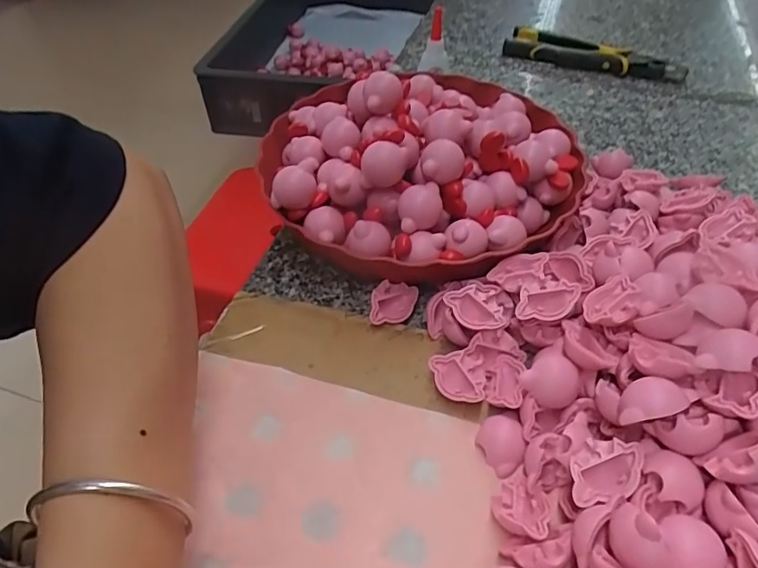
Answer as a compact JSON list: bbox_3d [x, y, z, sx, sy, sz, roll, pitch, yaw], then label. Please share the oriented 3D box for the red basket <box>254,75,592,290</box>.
[{"bbox_3d":[0.036,-0.100,0.403,0.219,0.096,0.240,-1,47,1],"label":"red basket"}]

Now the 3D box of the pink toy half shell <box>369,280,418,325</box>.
[{"bbox_3d":[0.010,0.013,0.342,0.027,0.020,0.027,4,47,7],"label":"pink toy half shell"}]

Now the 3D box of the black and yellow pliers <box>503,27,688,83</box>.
[{"bbox_3d":[0.240,-0.257,0.591,0.190,0.026,0.051,16,50,16],"label":"black and yellow pliers"}]

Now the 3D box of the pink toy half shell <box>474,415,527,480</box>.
[{"bbox_3d":[0.065,0.085,0.279,0.022,0.014,0.029,-18,49,-14],"label":"pink toy half shell"}]

